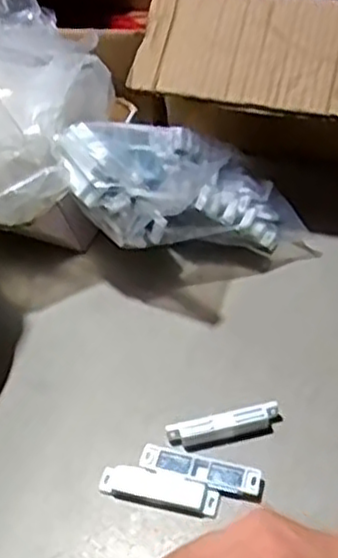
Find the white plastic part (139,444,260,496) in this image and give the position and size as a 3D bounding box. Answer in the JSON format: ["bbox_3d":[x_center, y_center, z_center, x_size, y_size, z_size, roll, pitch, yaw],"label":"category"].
[{"bbox_3d":[0.025,0.152,0.568,0.096,0.010,0.020,12,53,13],"label":"white plastic part"}]

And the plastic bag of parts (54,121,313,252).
[{"bbox_3d":[0.014,-0.089,0.683,0.241,0.079,0.101,11,47,-23],"label":"plastic bag of parts"}]

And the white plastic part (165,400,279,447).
[{"bbox_3d":[0.045,0.121,0.585,0.092,0.021,0.019,-11,51,-5],"label":"white plastic part"}]

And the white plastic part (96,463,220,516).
[{"bbox_3d":[-0.008,0.164,0.558,0.092,0.010,0.025,9,52,11],"label":"white plastic part"}]

